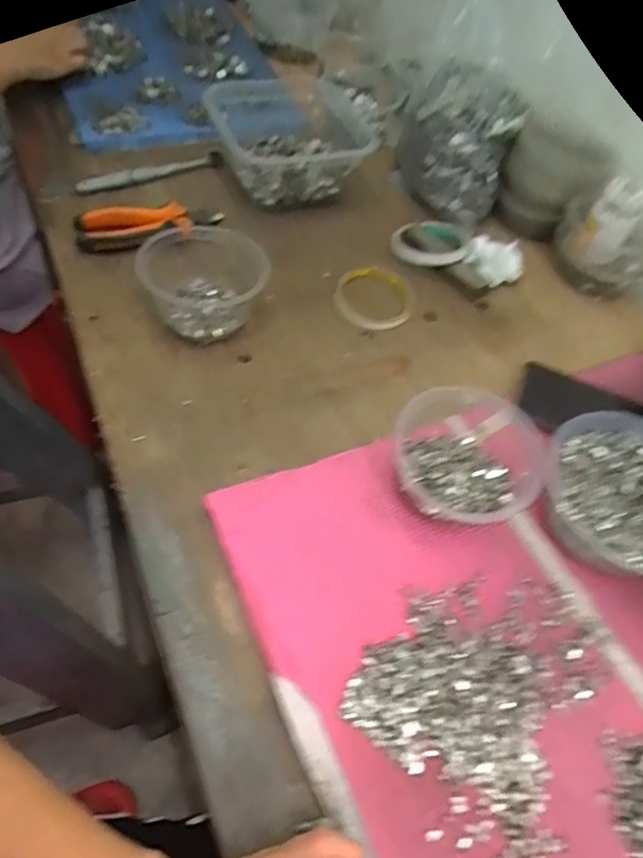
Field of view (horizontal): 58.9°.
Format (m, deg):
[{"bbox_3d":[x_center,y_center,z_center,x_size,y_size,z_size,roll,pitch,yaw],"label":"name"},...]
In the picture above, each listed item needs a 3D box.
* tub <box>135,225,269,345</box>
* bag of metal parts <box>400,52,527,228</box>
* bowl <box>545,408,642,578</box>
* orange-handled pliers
[{"bbox_3d":[-0.109,-0.141,0.545,0.112,0.062,0.106,4,54,-6],"label":"tub"},{"bbox_3d":[0.170,-0.345,0.684,0.129,0.120,0.102,39,58,18],"label":"bag of metal parts"},{"bbox_3d":[0.240,0.054,0.449,0.128,0.052,0.131,4,54,-6],"label":"bowl"},{"bbox_3d":[-0.184,-0.220,0.610,0.149,0.030,0.038,-13,58,-17],"label":"orange-handled pliers"}]

